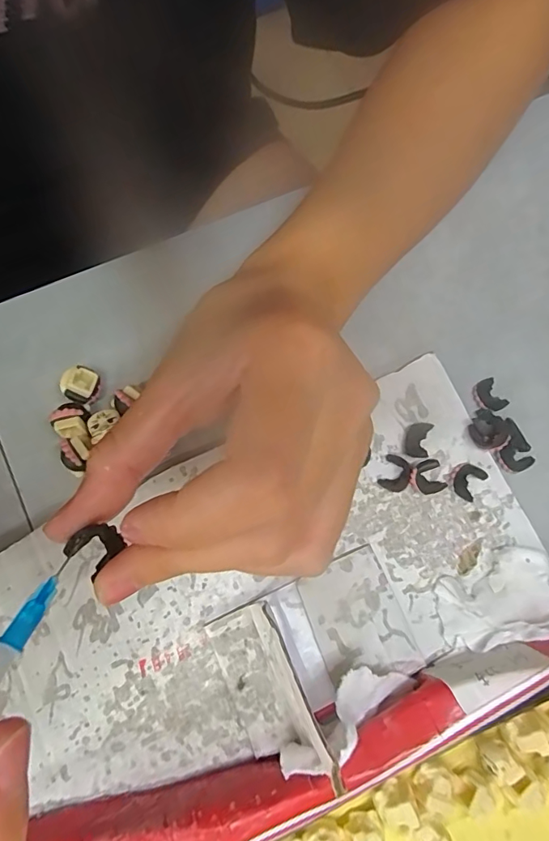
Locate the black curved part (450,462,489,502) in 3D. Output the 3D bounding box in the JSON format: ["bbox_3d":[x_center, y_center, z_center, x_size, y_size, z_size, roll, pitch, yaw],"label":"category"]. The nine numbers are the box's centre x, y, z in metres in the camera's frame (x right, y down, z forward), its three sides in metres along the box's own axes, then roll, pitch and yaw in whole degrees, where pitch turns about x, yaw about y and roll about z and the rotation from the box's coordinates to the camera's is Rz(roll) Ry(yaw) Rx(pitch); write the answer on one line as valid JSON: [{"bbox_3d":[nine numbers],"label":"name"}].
[{"bbox_3d":[0.086,0.026,0.212,0.013,0.006,0.016,33,76,4],"label":"black curved part"}]

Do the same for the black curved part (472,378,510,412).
[{"bbox_3d":[0.102,-0.012,0.225,0.013,0.005,0.016,-26,79,-10],"label":"black curved part"}]

